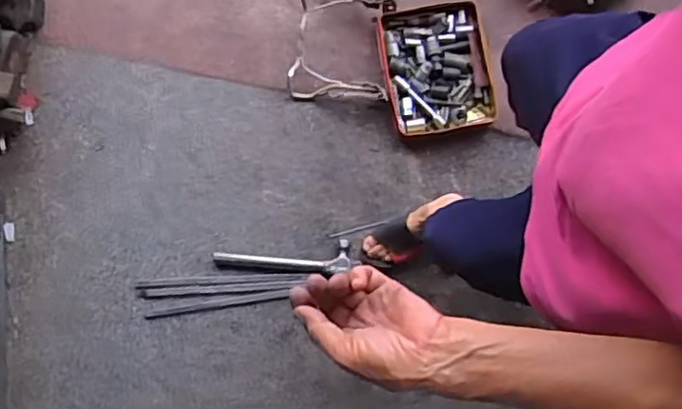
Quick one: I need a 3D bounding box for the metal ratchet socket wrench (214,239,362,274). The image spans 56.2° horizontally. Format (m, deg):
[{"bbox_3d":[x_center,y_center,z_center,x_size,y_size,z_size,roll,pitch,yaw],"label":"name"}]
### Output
[{"bbox_3d":[-0.116,0.105,1.335,0.294,0.019,0.057,0,80,3],"label":"metal ratchet socket wrench"}]

